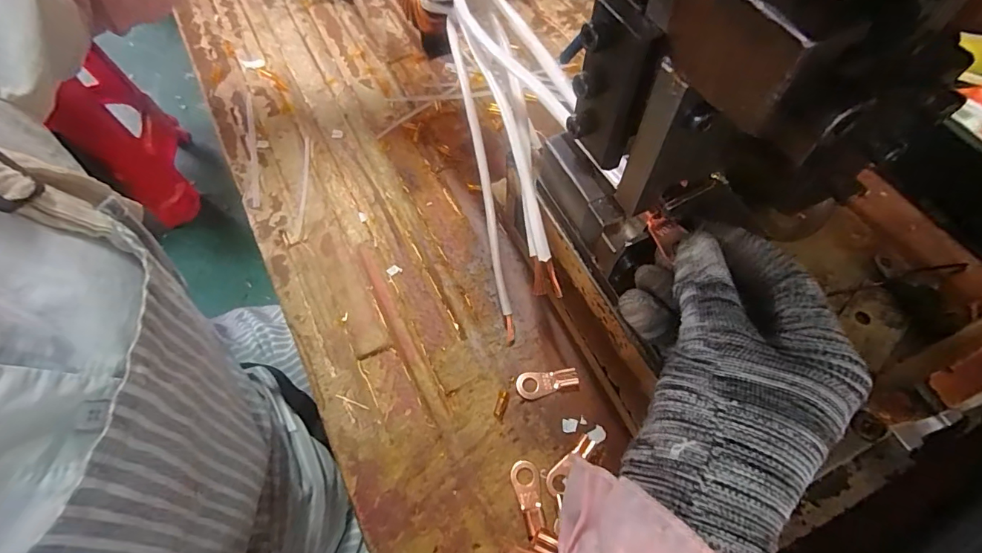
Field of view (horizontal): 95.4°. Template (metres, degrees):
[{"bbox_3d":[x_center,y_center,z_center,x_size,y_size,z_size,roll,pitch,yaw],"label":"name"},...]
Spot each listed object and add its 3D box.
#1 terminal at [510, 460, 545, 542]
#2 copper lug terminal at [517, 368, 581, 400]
[{"bbox_3d":[0.023,0.134,0.271,0.017,0.007,0.042,-10,49,-2],"label":"terminal"},{"bbox_3d":[0.038,0.073,0.303,0.040,0.006,0.018,-2,63,0],"label":"copper lug terminal"}]

